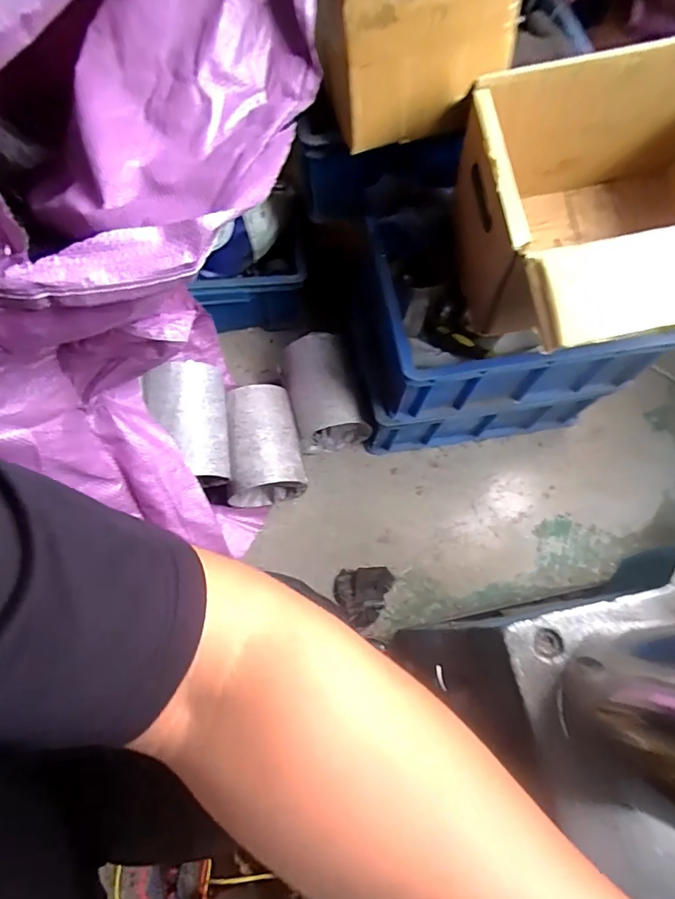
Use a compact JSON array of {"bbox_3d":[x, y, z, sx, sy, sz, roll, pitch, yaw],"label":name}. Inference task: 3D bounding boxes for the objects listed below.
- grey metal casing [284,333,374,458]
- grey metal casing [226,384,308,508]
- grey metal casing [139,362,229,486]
[{"bbox_3d":[-0.023,-0.091,0.853,0.117,0.118,0.162,-13,71,-7],"label":"grey metal casing"},{"bbox_3d":[-0.122,-0.004,0.821,0.116,0.115,0.163,-13,71,-7],"label":"grey metal casing"},{"bbox_3d":[-0.203,-0.031,0.719,0.098,0.087,0.168,-11,71,-7],"label":"grey metal casing"}]

